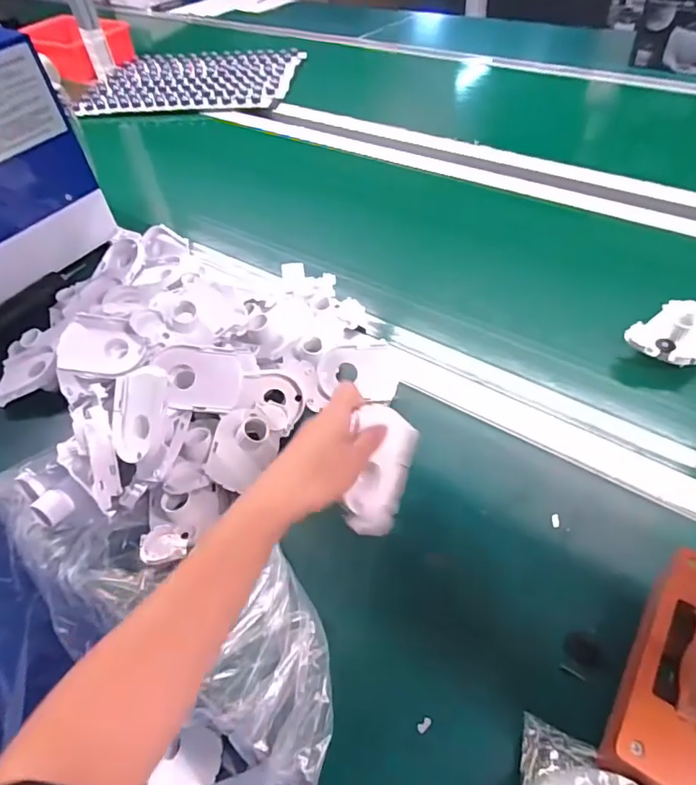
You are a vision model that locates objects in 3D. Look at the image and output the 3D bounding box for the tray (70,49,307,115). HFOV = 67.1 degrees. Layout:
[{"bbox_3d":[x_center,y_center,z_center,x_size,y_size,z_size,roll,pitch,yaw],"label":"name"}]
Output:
[{"bbox_3d":[-0.357,-0.731,1.242,0.472,0.043,0.317,-1,49,5],"label":"tray"}]

